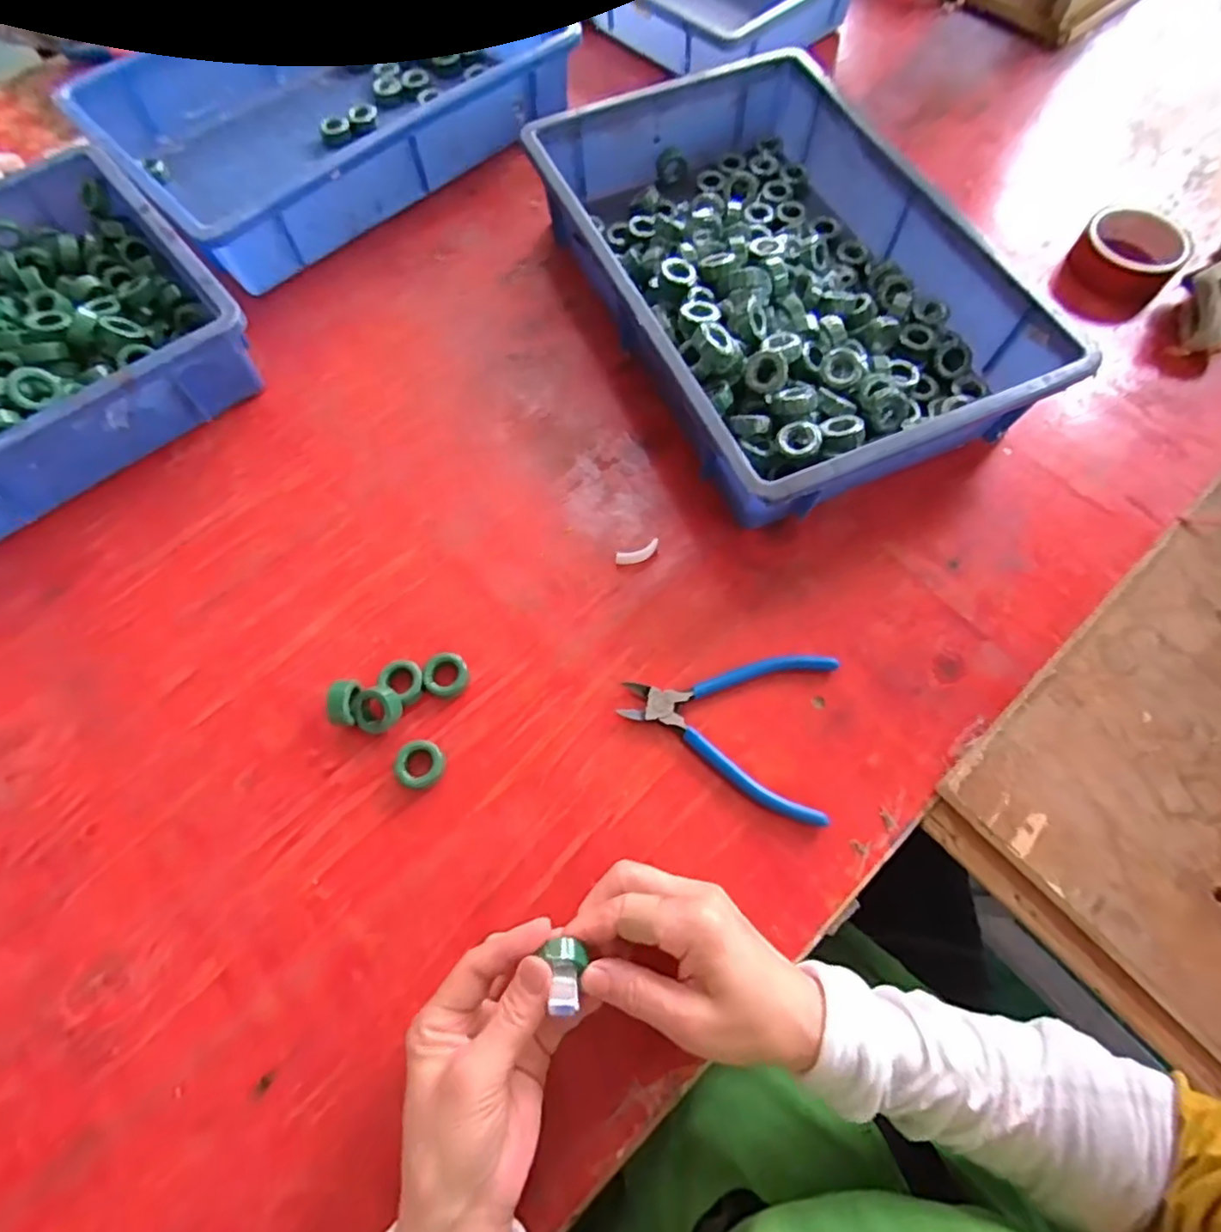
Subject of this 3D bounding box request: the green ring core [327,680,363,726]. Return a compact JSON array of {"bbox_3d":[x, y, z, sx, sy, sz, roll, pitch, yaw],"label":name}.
[{"bbox_3d":[-0.180,0.061,0.435,0.019,0.026,0.031,-3,67,0],"label":"green ring core"}]

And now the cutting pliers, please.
[{"bbox_3d":[0.080,0.068,0.436,0.140,0.009,0.112,12,68,6],"label":"cutting pliers"}]

